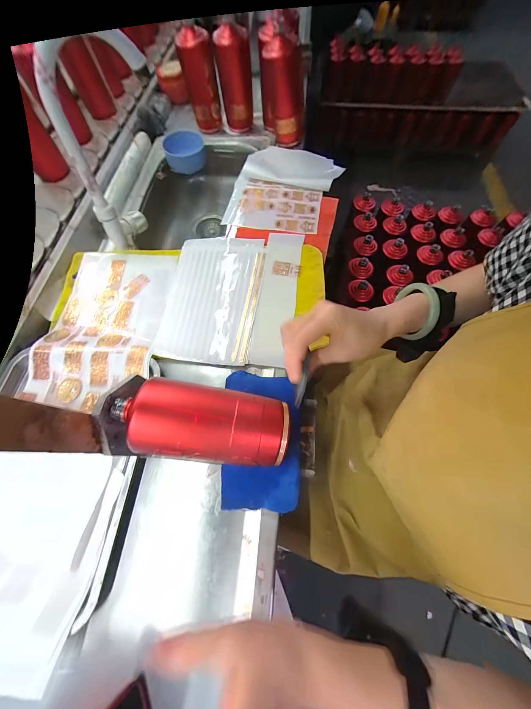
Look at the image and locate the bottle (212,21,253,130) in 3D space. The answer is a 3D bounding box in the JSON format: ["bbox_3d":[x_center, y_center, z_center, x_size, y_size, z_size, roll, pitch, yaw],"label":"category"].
[{"bbox_3d":[-0.076,-0.693,0.622,0.082,0.178,0.072,-4,68,-1],"label":"bottle"}]

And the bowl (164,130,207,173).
[{"bbox_3d":[-0.221,-0.562,0.665,0.107,0.055,0.125,-13,68,-5],"label":"bowl"}]

